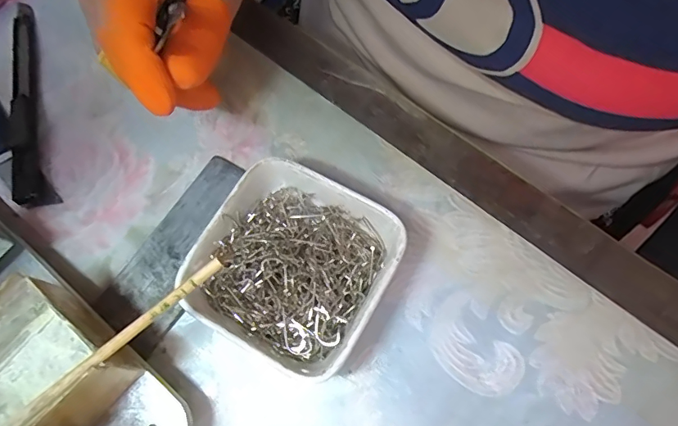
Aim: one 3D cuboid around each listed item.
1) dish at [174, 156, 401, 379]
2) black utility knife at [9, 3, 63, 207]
[{"bbox_3d":[-0.020,0.025,0.217,0.078,0.030,0.079,28,74,12],"label":"dish"},{"bbox_3d":[-0.176,-0.067,0.267,0.017,0.009,0.138,-18,71,-4],"label":"black utility knife"}]

